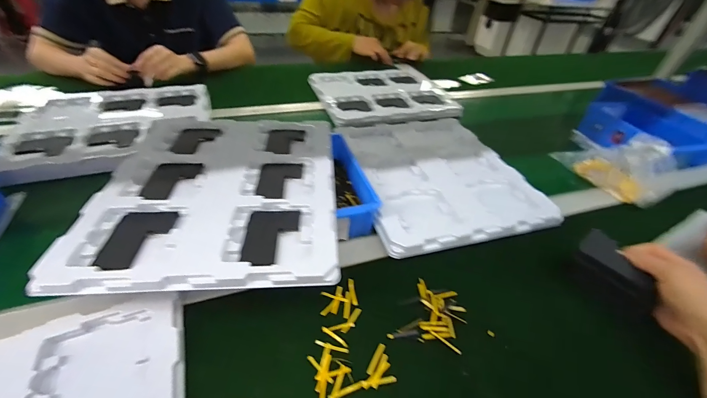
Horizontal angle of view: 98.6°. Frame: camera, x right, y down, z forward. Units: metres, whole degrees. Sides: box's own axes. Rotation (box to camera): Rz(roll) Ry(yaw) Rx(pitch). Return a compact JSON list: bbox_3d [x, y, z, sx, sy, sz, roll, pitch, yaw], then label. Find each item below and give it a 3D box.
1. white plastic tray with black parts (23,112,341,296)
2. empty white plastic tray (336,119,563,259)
[{"bbox_3d":[-0.171,-0.025,0.412,0.283,0.015,0.332,-1,41,-6],"label":"white plastic tray with black parts"},{"bbox_3d":[0.143,-0.055,0.545,0.290,0.022,0.337,-7,42,-14],"label":"empty white plastic tray"}]

